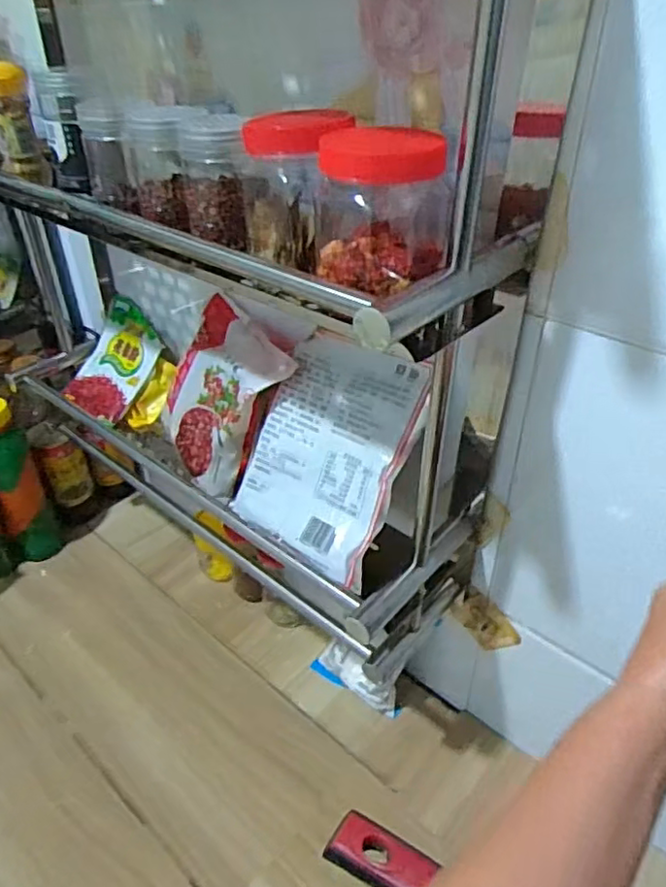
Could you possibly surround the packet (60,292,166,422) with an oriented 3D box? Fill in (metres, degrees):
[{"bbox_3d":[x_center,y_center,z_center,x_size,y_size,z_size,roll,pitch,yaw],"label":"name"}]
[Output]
[{"bbox_3d":[-0.270,-0.105,0.787,0.125,0.024,0.144,22,83,34],"label":"packet"}]

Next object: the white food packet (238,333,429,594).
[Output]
[{"bbox_3d":[-0.004,0.006,0.559,0.147,0.190,0.015,22,3,30],"label":"white food packet"}]

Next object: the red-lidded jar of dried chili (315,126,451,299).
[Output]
[{"bbox_3d":[0.029,-0.139,0.368,0.076,0.077,0.074,-2,37,1],"label":"red-lidded jar of dried chili"}]

